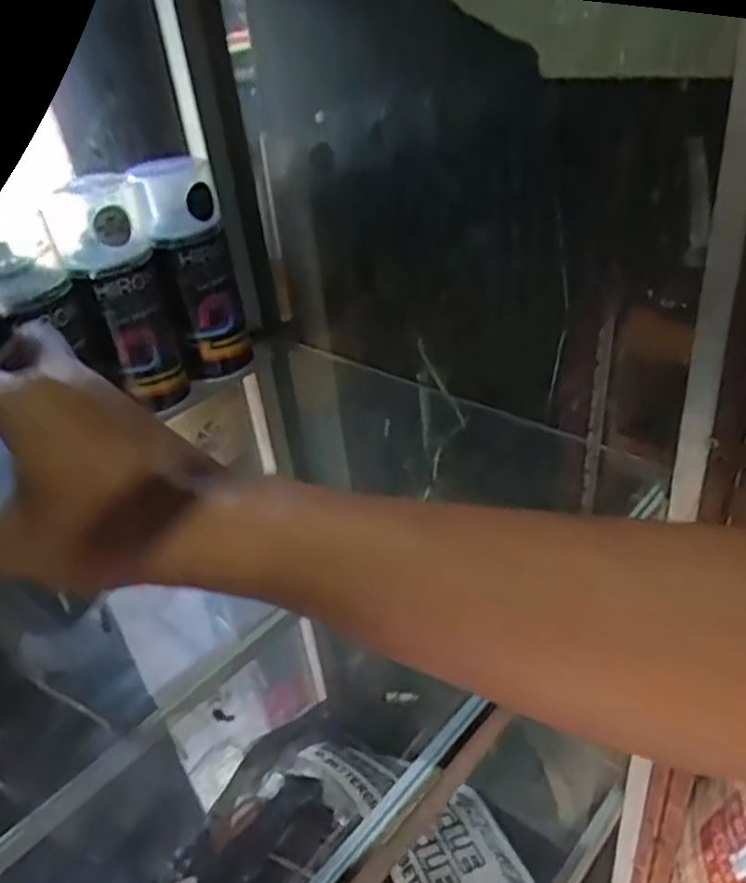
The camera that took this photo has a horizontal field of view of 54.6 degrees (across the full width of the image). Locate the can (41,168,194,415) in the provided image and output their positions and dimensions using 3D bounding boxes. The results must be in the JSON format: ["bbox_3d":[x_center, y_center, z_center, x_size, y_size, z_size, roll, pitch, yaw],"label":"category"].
[{"bbox_3d":[-0.181,-0.104,0.541,0.066,0.163,0.054,-16,37,-11],"label":"can"}]

